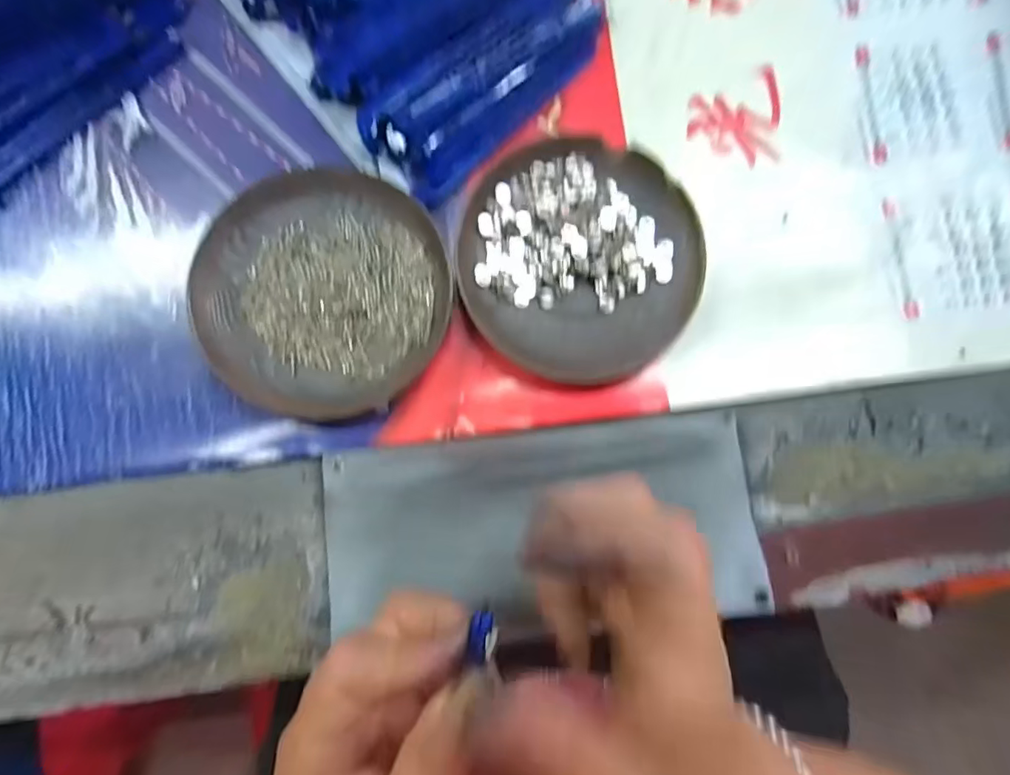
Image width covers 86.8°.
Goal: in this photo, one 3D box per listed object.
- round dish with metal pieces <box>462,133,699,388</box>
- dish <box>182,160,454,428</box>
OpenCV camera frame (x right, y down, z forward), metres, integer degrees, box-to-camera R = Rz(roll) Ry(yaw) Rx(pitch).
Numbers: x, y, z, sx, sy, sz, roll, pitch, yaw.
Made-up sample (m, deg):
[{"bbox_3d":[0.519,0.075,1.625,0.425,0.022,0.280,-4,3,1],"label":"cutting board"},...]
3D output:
[{"bbox_3d":[0.036,-0.062,0.256,0.110,0.013,0.113,0,86,-2],"label":"round dish with metal pieces"},{"bbox_3d":[-0.085,-0.045,0.253,0.115,0.013,0.114,0,86,-2],"label":"dish"}]

